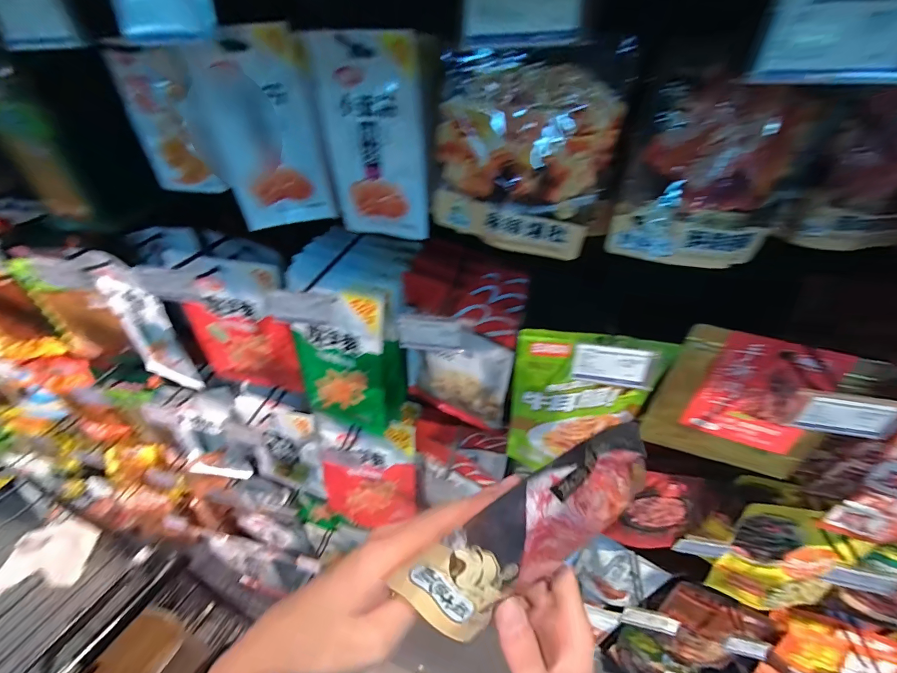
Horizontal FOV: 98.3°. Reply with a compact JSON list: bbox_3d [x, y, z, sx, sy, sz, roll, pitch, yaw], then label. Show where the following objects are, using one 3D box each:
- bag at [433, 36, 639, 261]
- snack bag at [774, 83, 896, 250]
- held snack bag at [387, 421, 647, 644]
[{"bbox_3d":[0.060,-0.159,0.340,0.153,0.163,0.021,20,38,16],"label":"bag"},{"bbox_3d":[0.399,-0.151,0.359,0.123,0.137,0.040,-3,41,-5],"label":"snack bag"},{"bbox_3d":[0.048,0.111,0.232,0.155,0.094,0.032,-27,27,-6],"label":"held snack bag"}]

